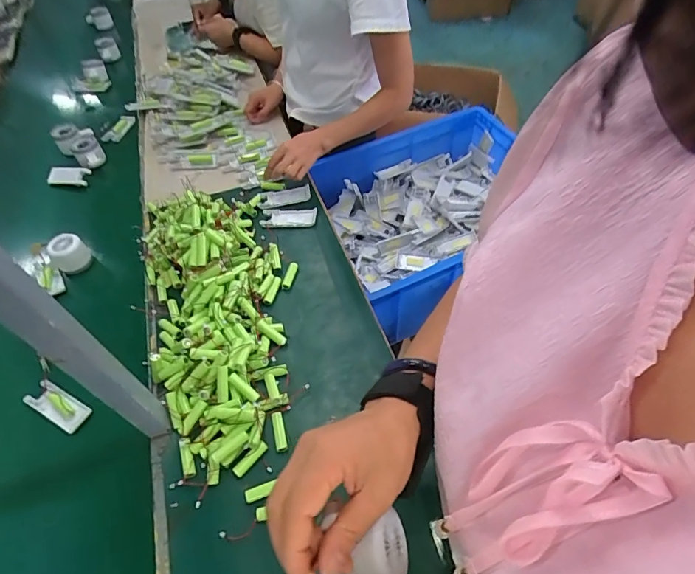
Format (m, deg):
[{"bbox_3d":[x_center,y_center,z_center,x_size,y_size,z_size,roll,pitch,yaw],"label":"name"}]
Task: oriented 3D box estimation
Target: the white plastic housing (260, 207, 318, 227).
[{"bbox_3d":[-0.111,-0.133,0.814,0.105,0.012,0.044,1,51,5],"label":"white plastic housing"}]

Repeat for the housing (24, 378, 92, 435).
[{"bbox_3d":[-0.426,0.177,0.635,0.103,0.016,0.041,22,56,20],"label":"housing"}]

